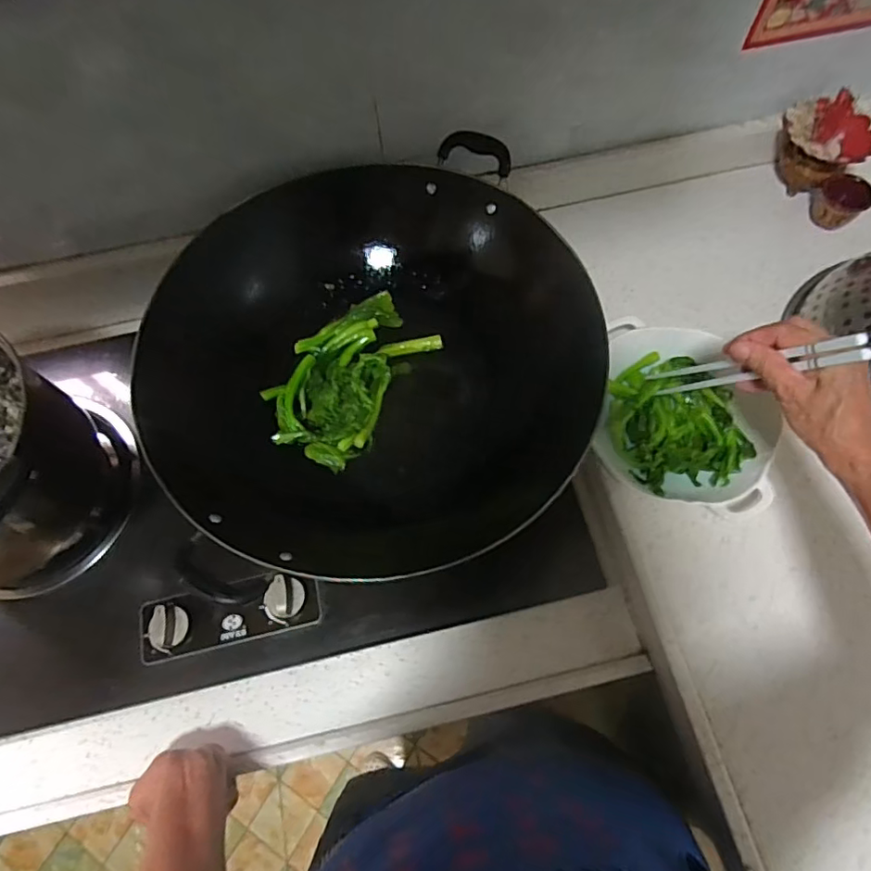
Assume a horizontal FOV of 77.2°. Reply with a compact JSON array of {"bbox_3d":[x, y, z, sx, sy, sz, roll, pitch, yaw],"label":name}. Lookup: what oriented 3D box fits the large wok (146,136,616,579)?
[{"bbox_3d":[-0.064,-0.080,0.536,0.390,0.122,0.399,-9,67,-2],"label":"large wok"}]

